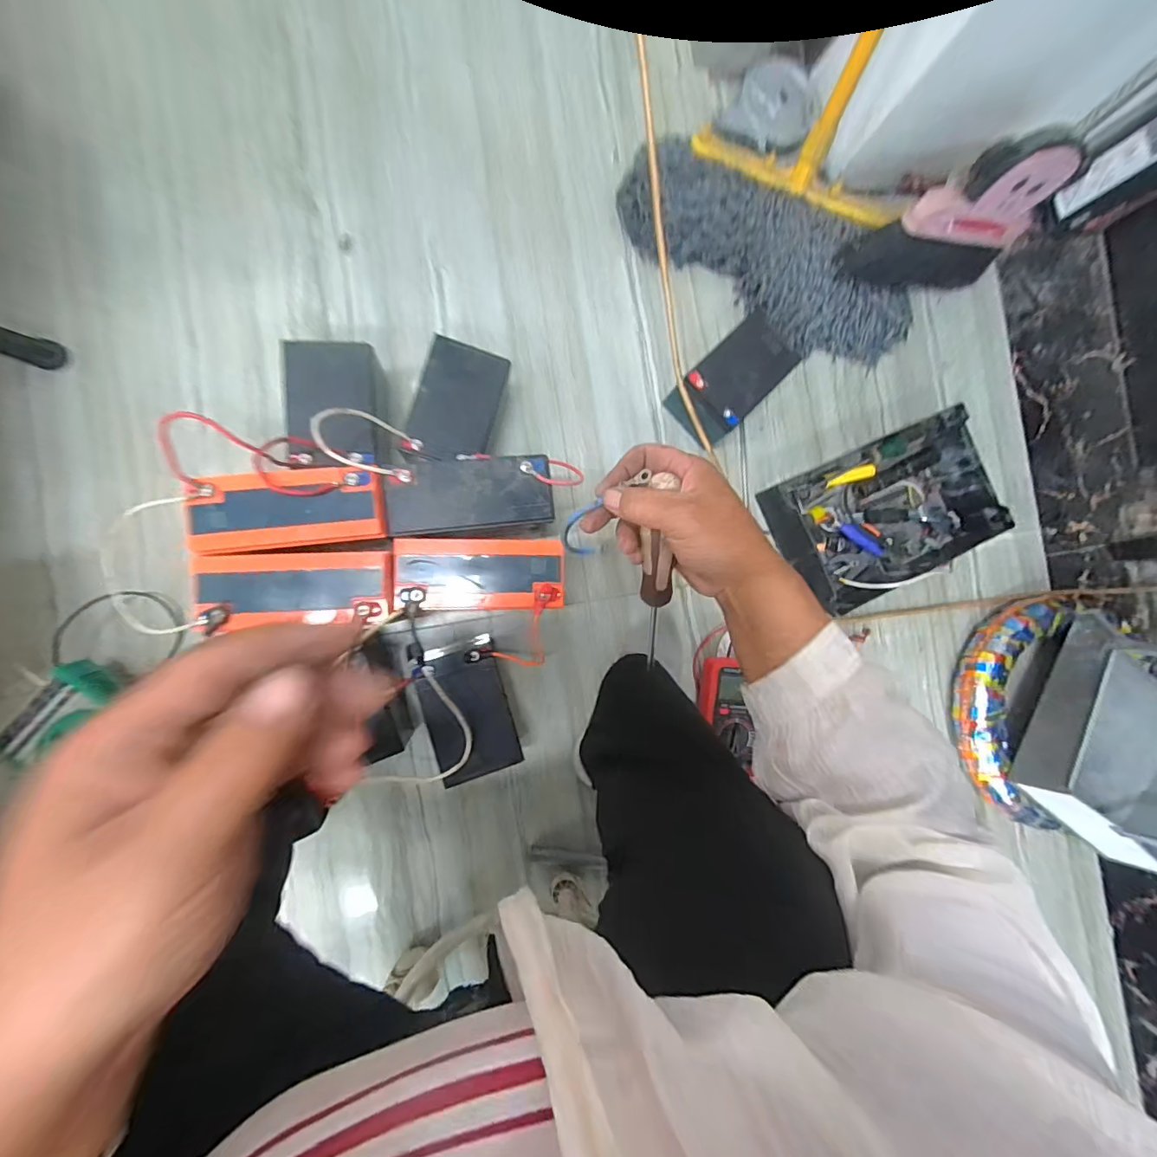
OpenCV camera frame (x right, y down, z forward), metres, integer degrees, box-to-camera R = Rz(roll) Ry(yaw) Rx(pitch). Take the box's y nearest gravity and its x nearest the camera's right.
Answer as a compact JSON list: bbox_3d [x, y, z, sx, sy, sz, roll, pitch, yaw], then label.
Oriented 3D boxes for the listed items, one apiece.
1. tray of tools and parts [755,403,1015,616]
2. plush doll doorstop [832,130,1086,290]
[{"bbox_3d":[0.486,-0.104,0.804,0.336,0.085,0.229,-24,92,-9],"label":"tray of tools and parts"},{"bbox_3d":[0.555,-0.516,0.740,0.321,0.258,0.057,-14,90,-9],"label":"plush doll doorstop"}]

